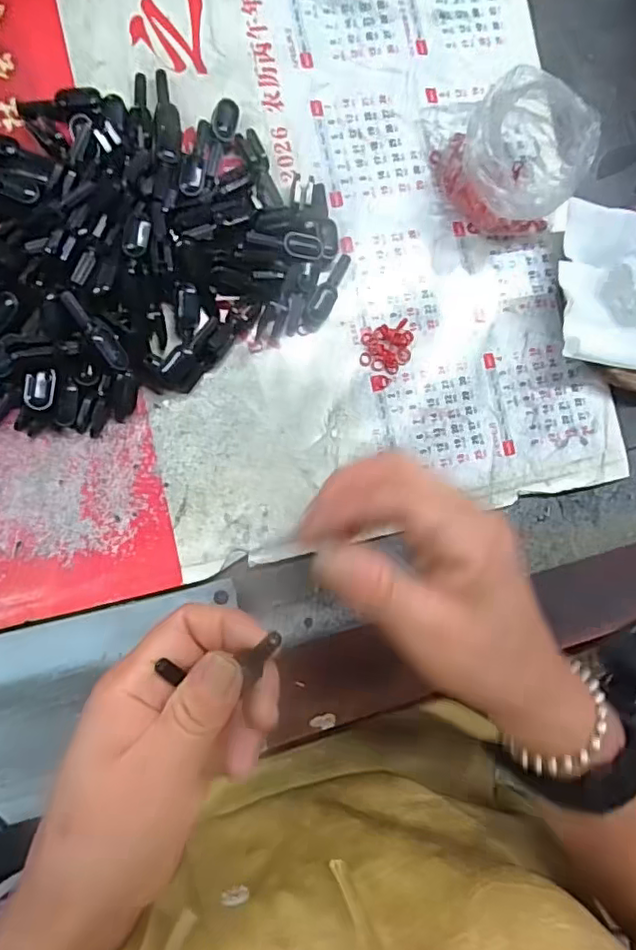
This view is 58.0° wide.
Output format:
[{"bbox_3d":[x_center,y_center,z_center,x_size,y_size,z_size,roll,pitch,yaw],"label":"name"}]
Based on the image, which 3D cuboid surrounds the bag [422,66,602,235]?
[{"bbox_3d":[0.110,-0.183,0.325,0.080,0.048,0.083,-5,89,-10],"label":"bag"}]

